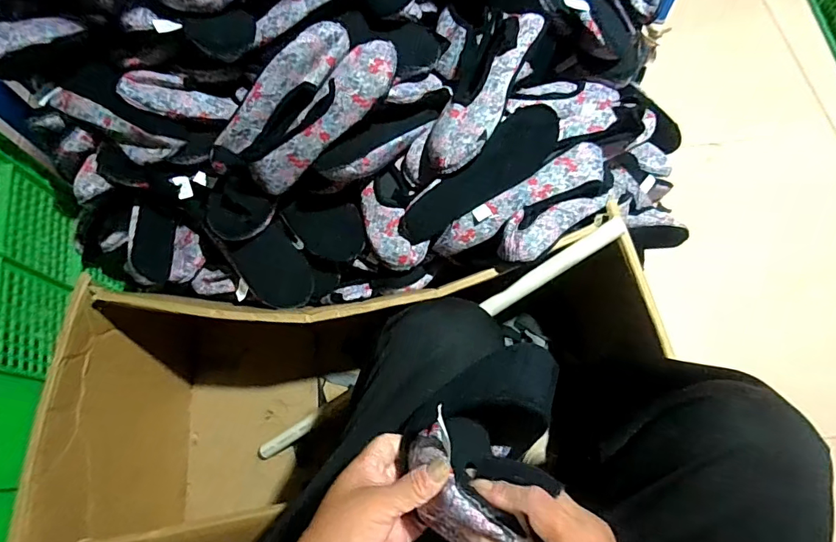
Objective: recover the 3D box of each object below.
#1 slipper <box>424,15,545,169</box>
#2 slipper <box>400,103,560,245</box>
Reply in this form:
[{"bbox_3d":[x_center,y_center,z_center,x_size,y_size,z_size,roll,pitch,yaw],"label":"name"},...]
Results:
[{"bbox_3d":[0.086,-0.250,0.650,0.087,0.066,0.247,23,71,10],"label":"slipper"},{"bbox_3d":[0.084,-0.140,0.690,0.268,0.084,0.060,-40,30,-1],"label":"slipper"}]

